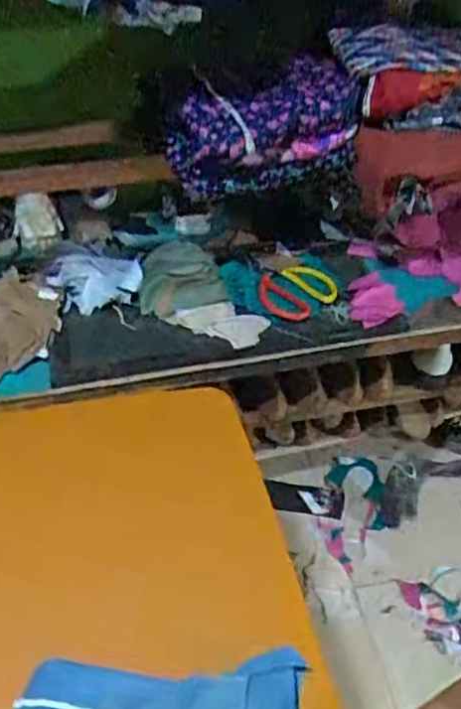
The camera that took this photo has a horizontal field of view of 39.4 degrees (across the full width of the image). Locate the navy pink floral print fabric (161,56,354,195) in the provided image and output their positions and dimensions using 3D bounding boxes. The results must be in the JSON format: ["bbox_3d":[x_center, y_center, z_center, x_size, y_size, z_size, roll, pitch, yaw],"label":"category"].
[{"bbox_3d":[0.042,-0.283,0.817,0.224,0.133,0.108,-16,44,-17],"label":"navy pink floral print fabric"}]

